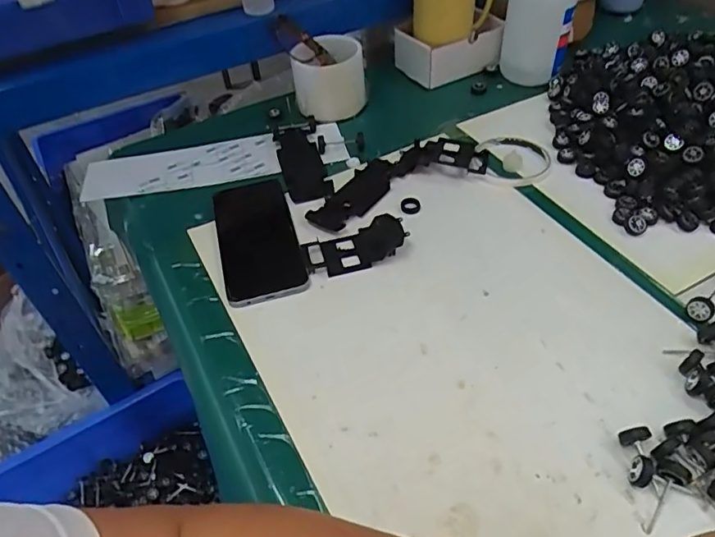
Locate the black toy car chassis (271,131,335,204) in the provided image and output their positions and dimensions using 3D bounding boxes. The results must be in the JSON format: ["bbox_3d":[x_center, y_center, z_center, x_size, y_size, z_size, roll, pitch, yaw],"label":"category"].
[{"bbox_3d":[-0.064,-0.122,0.612,0.046,0.010,0.136,-14,47,-8],"label":"black toy car chassis"}]

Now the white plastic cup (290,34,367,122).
[{"bbox_3d":[-0.033,-0.228,0.654,0.084,0.076,0.068,-6,47,-1],"label":"white plastic cup"}]

